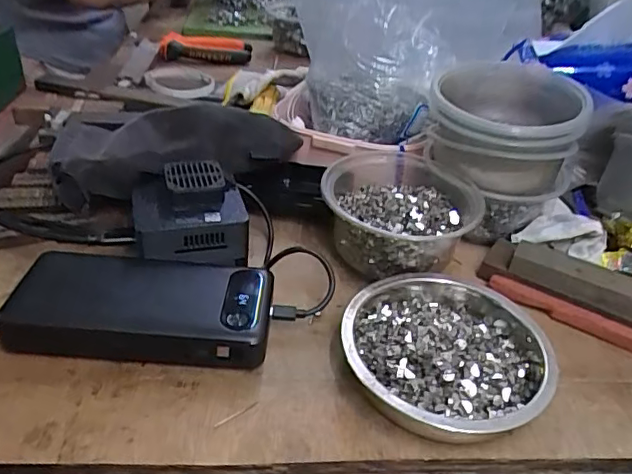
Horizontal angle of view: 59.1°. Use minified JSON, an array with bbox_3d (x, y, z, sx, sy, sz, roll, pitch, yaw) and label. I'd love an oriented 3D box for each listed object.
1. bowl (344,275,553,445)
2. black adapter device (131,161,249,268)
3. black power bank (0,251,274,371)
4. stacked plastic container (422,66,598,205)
[{"bbox_3d":[0.080,0.067,0.339,0.117,0.032,0.125,4,35,-3],"label":"bowl"},{"bbox_3d":[-0.089,-0.019,0.398,0.077,0.032,0.079,0,35,-9],"label":"black adapter device"},{"bbox_3d":[-0.115,0.043,0.353,0.168,0.023,0.076,6,35,0],"label":"black power bank"},{"bbox_3d":[0.147,-0.087,0.438,0.111,0.070,0.106,17,37,16],"label":"stacked plastic container"}]

